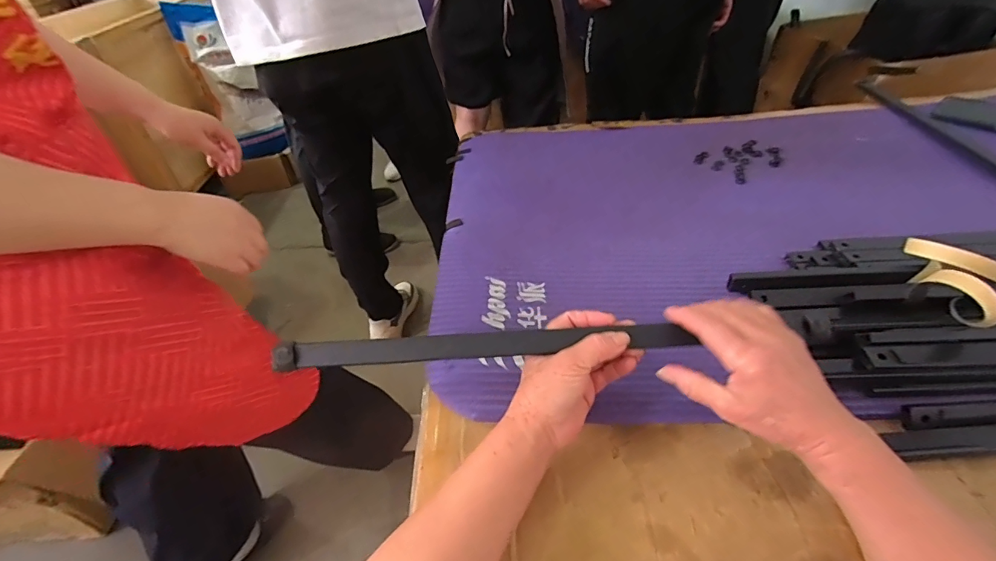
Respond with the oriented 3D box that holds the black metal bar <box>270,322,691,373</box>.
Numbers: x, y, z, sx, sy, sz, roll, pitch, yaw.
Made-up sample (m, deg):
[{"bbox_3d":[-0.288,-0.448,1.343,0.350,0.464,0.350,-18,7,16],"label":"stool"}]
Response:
[{"bbox_3d":[-0.010,0.052,0.352,0.325,0.006,0.020,-3,75,-3],"label":"black metal bar"}]

